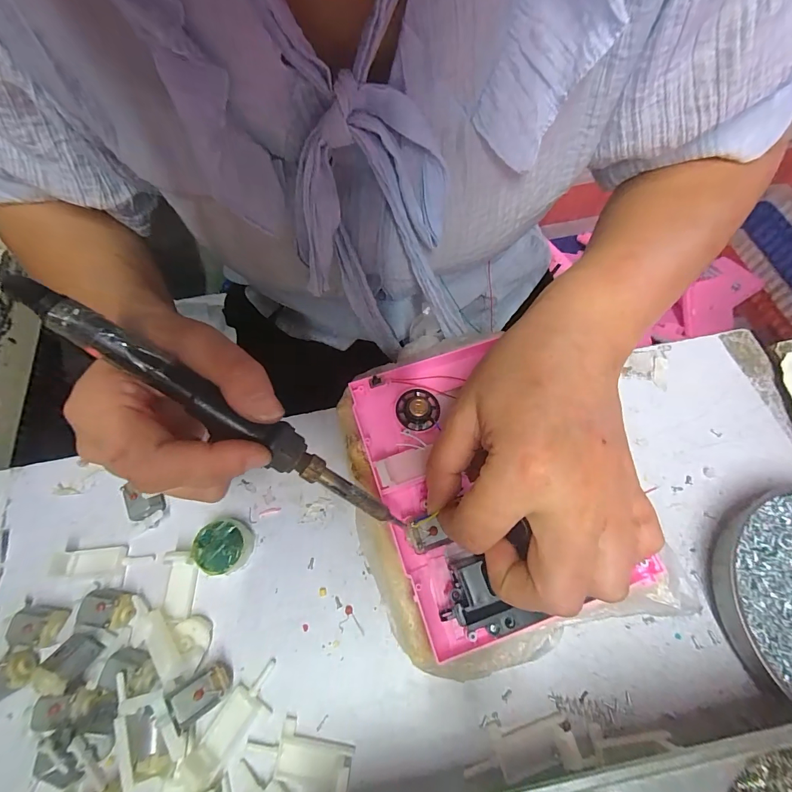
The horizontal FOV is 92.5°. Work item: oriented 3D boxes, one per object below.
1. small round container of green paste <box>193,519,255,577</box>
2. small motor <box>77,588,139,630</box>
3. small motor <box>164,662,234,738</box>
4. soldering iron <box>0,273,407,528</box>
[{"bbox_3d":[-0.112,0.098,0.246,0.032,0.017,0.032,-1,66,2],"label":"small round container of green paste"},{"bbox_3d":[-0.178,0.130,0.233,0.031,0.016,0.020,1,66,3],"label":"small motor"},{"bbox_3d":[-0.109,0.165,0.212,0.032,0.014,0.019,-28,79,-36],"label":"small motor"},{"bbox_3d":[-0.079,0.009,0.174,0.187,0.019,0.018,35,69,-14],"label":"soldering iron"}]

